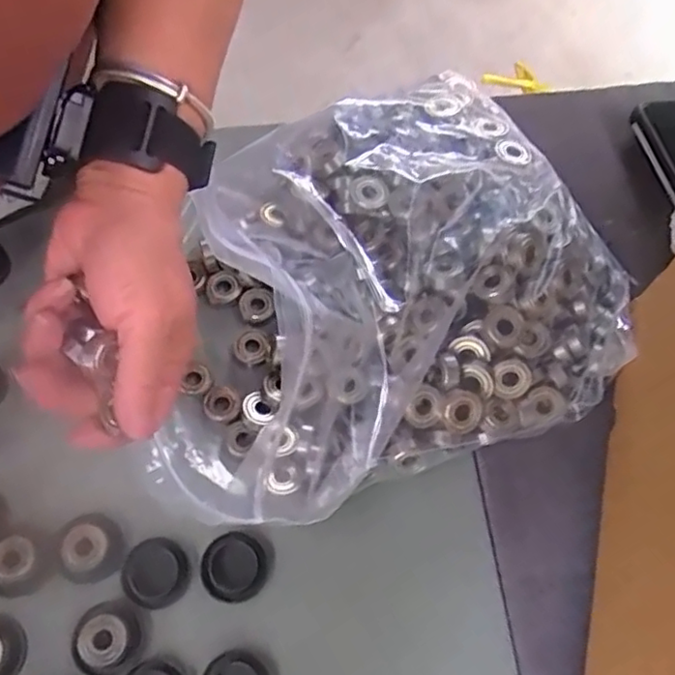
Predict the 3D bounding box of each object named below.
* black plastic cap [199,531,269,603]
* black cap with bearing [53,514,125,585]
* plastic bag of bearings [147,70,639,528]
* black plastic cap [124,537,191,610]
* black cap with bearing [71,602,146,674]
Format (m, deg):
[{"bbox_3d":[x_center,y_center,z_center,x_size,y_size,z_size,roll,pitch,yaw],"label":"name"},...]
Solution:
[{"bbox_3d":[-0.051,0.114,0.312,0.031,0.008,0.031,1,66,-2],"label":"black plastic cap"},{"bbox_3d":[-0.125,0.104,0.311,0.034,0.013,0.030,-7,67,-5],"label":"black cap with bearing"},{"bbox_3d":[0.017,-0.030,0.346,0.263,0.075,0.208,-20,68,-9],"label":"plastic bag of bearings"},{"bbox_3d":[-0.089,0.116,0.311,0.031,0.005,0.032,1,66,-2],"label":"black plastic cap"},{"bbox_3d":[-0.109,0.141,0.294,0.033,0.014,0.030,1,66,-2],"label":"black cap with bearing"}]

